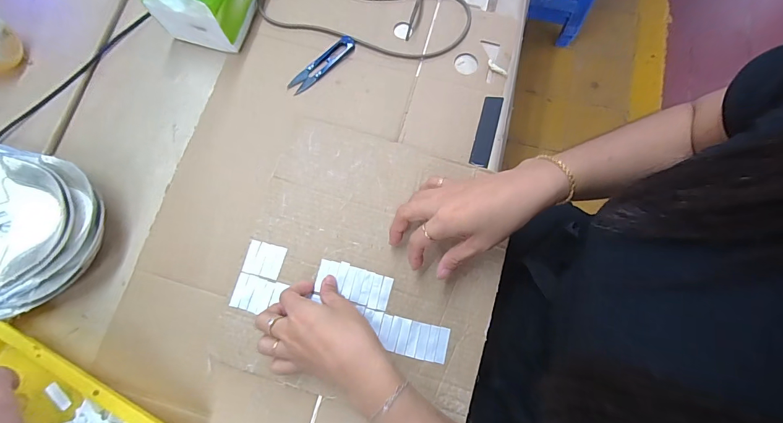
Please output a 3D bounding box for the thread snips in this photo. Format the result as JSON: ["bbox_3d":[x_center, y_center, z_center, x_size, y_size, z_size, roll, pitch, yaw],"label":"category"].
[{"bbox_3d":[-0.087,-0.185,0.466,0.101,0.008,0.025,-44,81,-10],"label":"thread snips"}]

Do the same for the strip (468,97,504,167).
[{"bbox_3d":[0.117,-0.099,0.456,0.023,0.007,0.095,16,77,3],"label":"strip"}]

